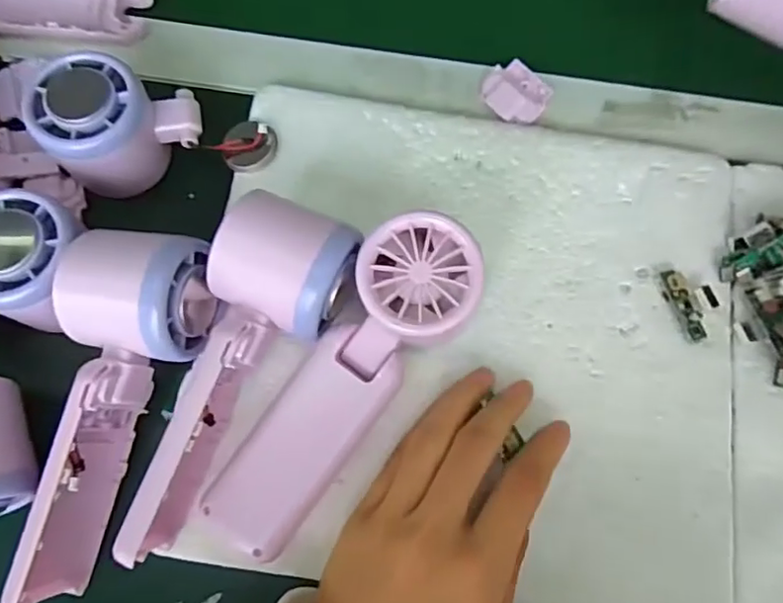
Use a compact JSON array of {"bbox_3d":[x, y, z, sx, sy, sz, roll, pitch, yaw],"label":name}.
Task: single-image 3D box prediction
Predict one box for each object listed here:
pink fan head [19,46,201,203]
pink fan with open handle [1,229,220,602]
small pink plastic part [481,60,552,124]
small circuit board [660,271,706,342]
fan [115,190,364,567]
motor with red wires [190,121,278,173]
[{"bbox_3d":[-0.139,-0.094,0.306,0.074,0.046,0.054,-24,76,-9],"label":"pink fan head"},{"bbox_3d":[-0.126,0.049,0.269,0.059,0.063,0.161,13,89,3],"label":"pink fan with open handle"},{"bbox_3d":[0.072,-0.122,0.349,0.032,0.006,0.038,-42,79,-13],"label":"small pink plastic part"},{"bbox_3d":[0.150,0.002,0.307,0.012,0.008,0.038,-20,75,-8],"label":"small circuit board"},{"bbox_3d":[-0.070,0.034,0.262,0.058,0.056,0.160,24,89,5],"label":"fan"},{"bbox_3d":[-0.083,-0.085,0.320,0.039,0.011,0.025,14,73,2],"label":"motor with red wires"}]

